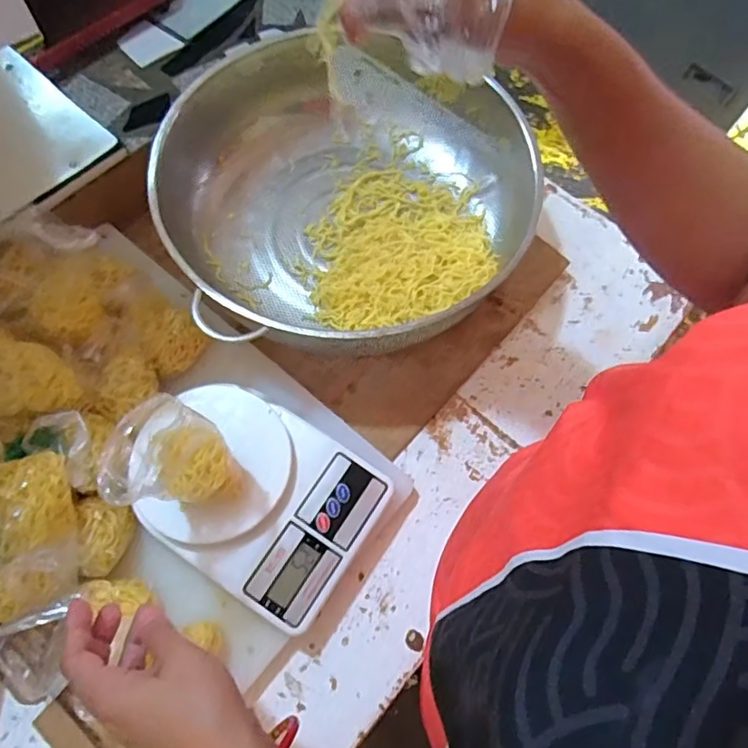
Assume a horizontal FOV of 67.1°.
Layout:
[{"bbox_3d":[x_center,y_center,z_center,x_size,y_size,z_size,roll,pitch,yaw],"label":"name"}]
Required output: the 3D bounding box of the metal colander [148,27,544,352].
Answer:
[{"bbox_3d":[-0.028,-0.198,0.599,0.339,0.115,0.385,39,72,12],"label":"metal colander"}]

